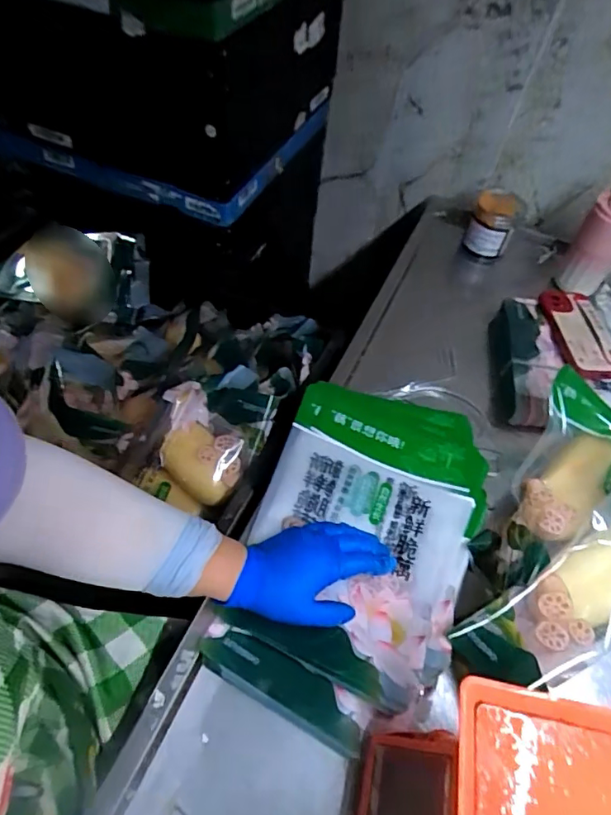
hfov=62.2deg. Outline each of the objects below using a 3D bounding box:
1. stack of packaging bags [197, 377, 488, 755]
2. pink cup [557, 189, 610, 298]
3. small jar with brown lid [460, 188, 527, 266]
[{"bbox_3d":[0.064,0.139,0.558,0.231,0.029,0.375,17,54,7],"label":"stack of packaging bags"},{"bbox_3d":[0.473,-0.266,0.810,0.079,0.170,0.088,32,58,17],"label":"pink cup"},{"bbox_3d":[0.324,-0.315,0.878,0.078,0.087,0.065,16,54,6],"label":"small jar with brown lid"}]

